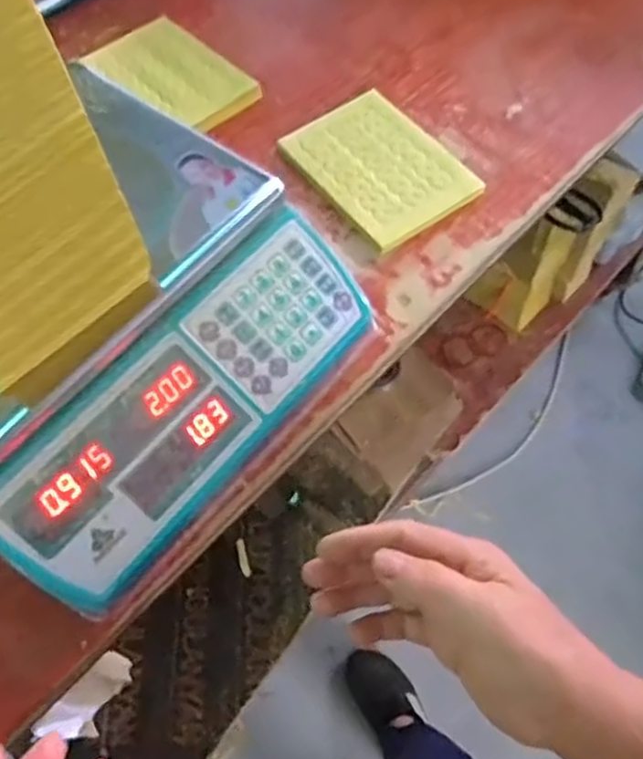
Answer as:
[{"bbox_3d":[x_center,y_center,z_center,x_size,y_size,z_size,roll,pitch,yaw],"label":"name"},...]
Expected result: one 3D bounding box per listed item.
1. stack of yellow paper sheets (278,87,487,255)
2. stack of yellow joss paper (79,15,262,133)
[{"bbox_3d":[0.053,-0.194,0.626,0.117,0.016,0.164,-34,66,-15],"label":"stack of yellow paper sheets"},{"bbox_3d":[-0.149,-0.301,0.686,0.098,0.020,0.162,-40,67,-18],"label":"stack of yellow joss paper"}]

